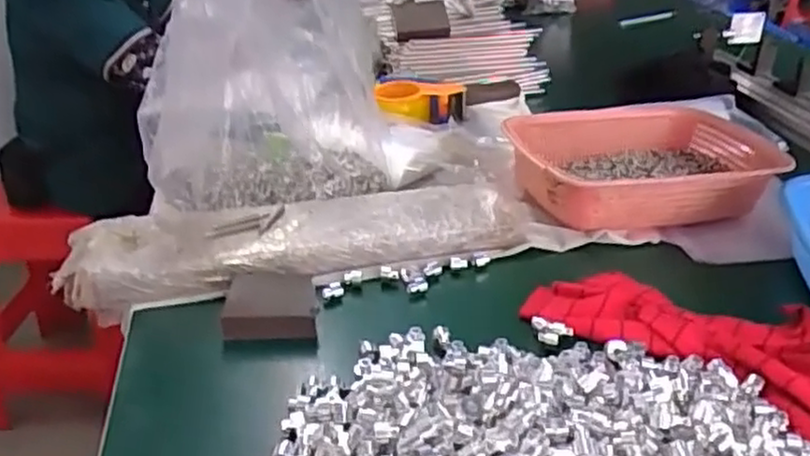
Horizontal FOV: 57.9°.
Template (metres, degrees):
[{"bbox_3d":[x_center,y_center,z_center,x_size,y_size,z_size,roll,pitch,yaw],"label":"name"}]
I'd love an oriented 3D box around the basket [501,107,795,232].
[{"bbox_3d":[0.286,-0.077,0.870,0.321,0.076,0.214,-5,29,-7],"label":"basket"}]

